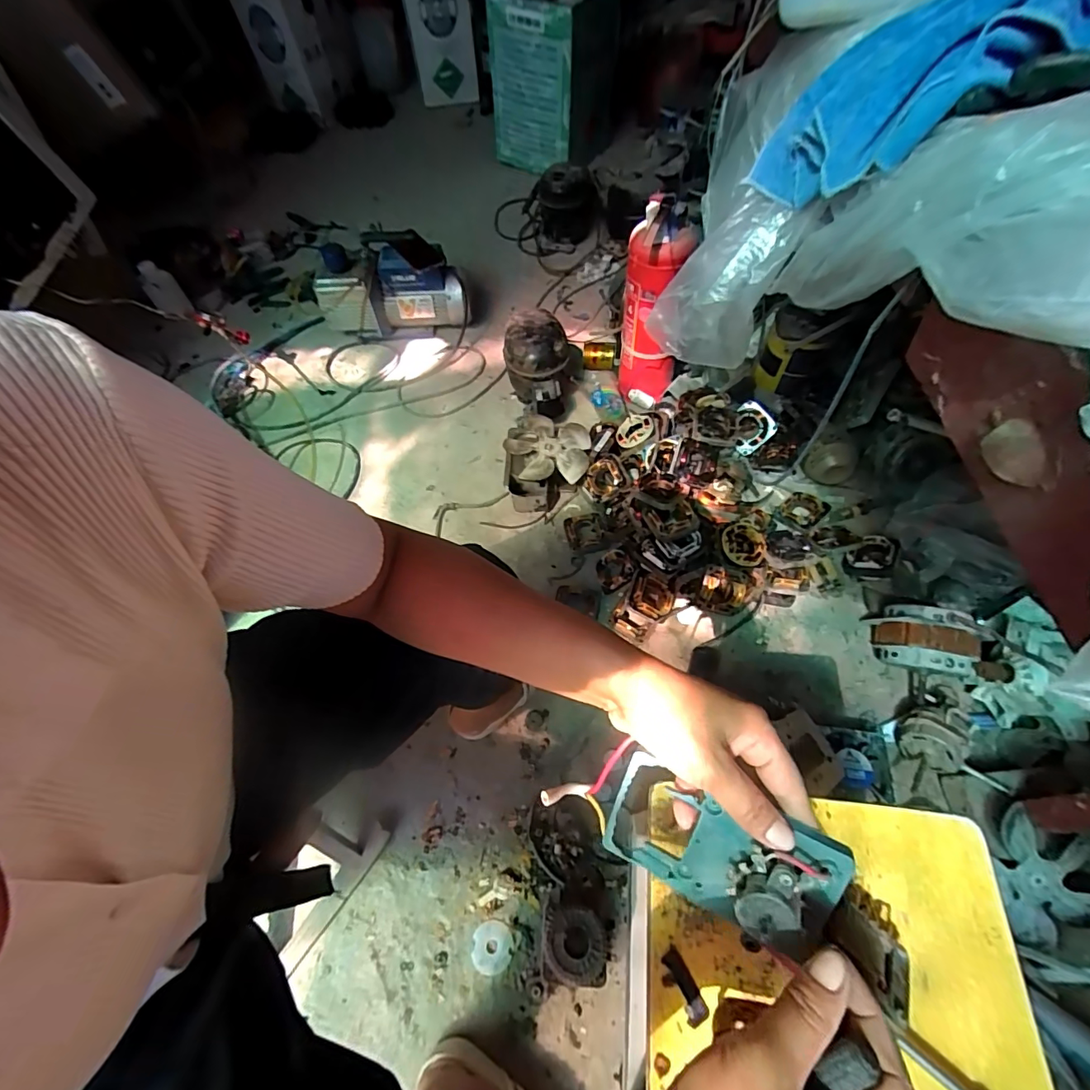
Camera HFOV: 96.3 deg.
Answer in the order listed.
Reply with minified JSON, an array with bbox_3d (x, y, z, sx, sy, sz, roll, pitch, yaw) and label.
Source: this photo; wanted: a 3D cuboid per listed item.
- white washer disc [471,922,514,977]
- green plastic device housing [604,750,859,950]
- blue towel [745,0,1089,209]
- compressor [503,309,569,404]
[{"bbox_3d":[-0.073,0.562,0.680,0.056,0.010,0.056,-1,60,2],"label":"white washer disc"},{"bbox_3d":[0.098,0.191,0.292,0.130,0.042,0.091,24,108,23],"label":"green plastic device housing"},{"bbox_3d":[0.347,-0.385,0.400,0.334,0.092,0.165,-5,56,30],"label":"blue towel"},{"bbox_3d":[-0.018,-0.412,1.119,0.141,0.147,0.192,-4,60,1],"label":"compressor"}]

